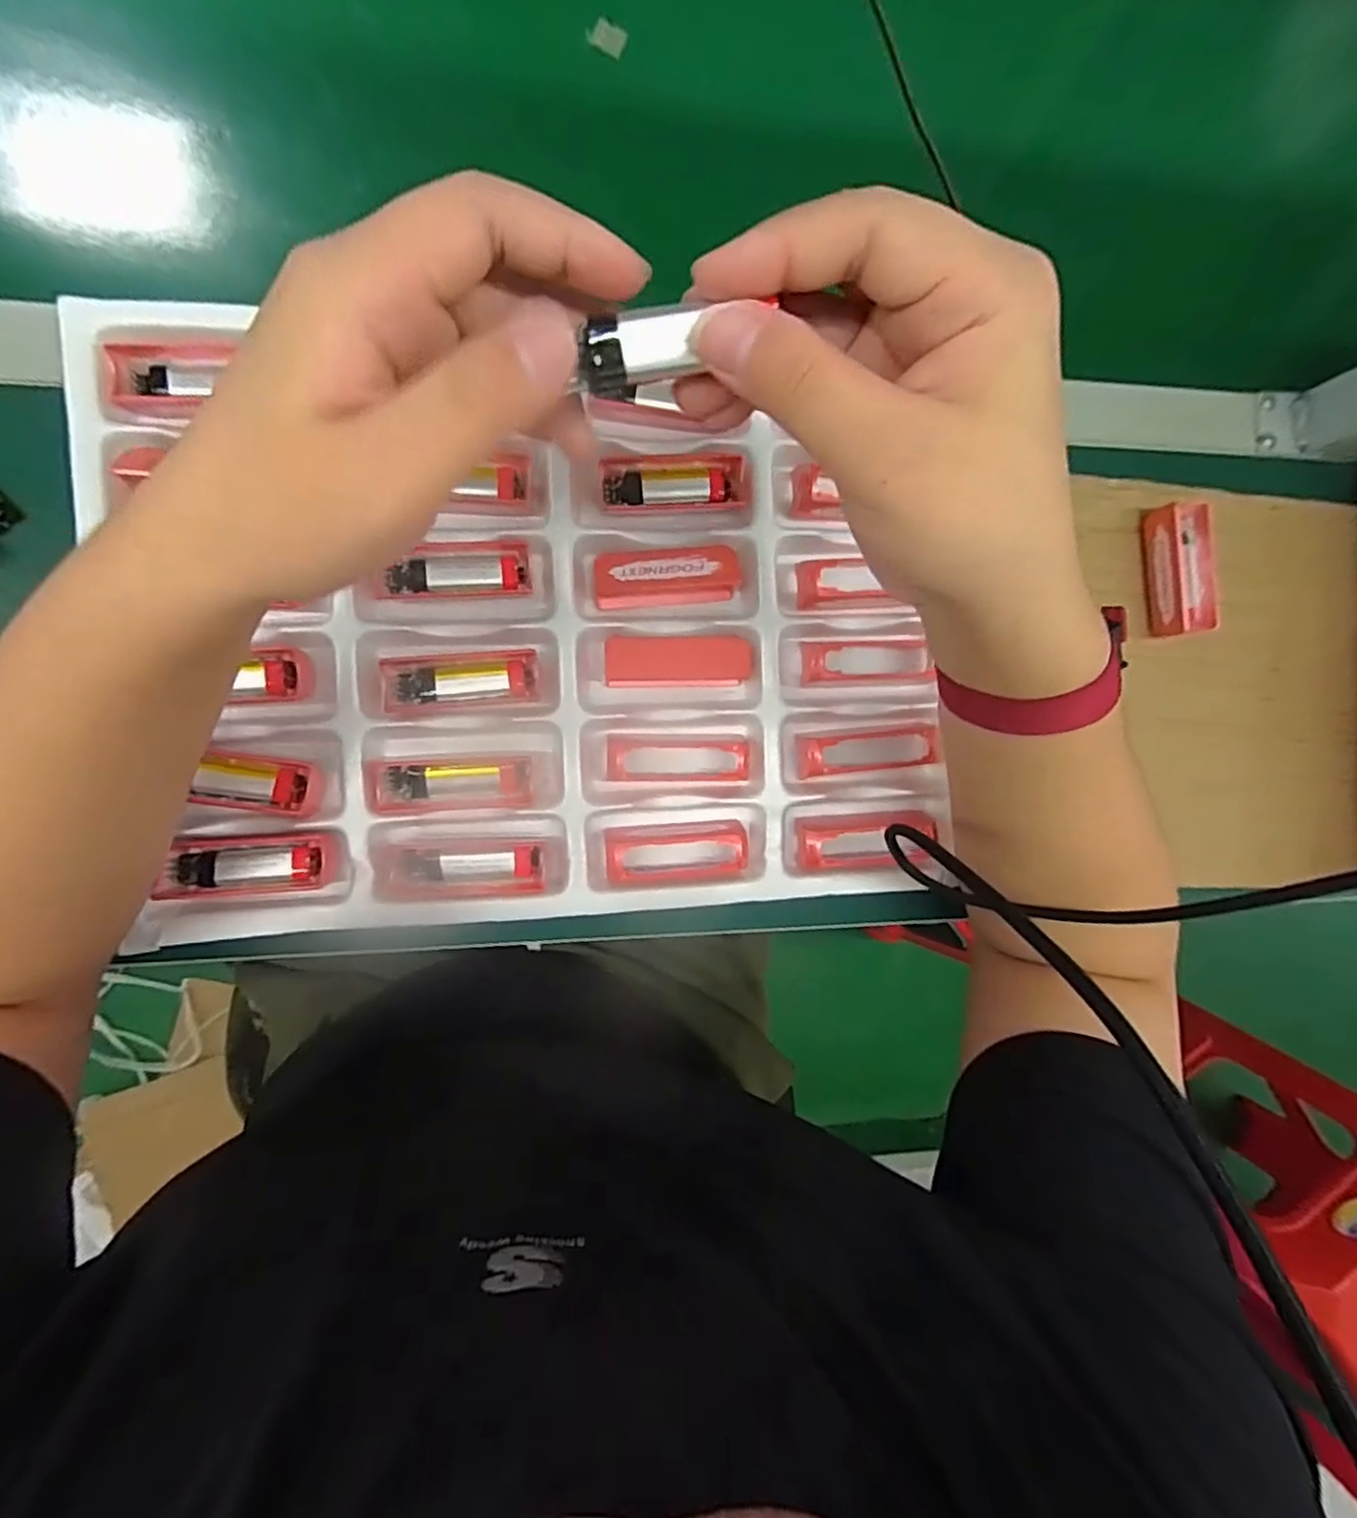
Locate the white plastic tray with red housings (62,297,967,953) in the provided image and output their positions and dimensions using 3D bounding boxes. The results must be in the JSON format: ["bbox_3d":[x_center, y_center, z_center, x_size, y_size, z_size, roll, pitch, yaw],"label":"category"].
[{"bbox_3d":[-0.065,-0.053,0.354,0.440,0.036,0.290,2,92,-9],"label":"white plastic tray with red housings"}]

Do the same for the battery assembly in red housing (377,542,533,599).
[{"bbox_3d":[-0.117,-0.100,0.348,0.075,0.012,0.026,-5,93,-9],"label":"battery assembly in red housing"}]

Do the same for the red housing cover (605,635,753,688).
[{"bbox_3d":[0.000,-0.056,0.378,0.083,0.008,0.029,-2,92,-9],"label":"red housing cover"}]

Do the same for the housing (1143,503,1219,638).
[{"bbox_3d":[0.309,-0.116,0.404,0.032,0.019,0.076,-4,93,-9],"label":"housing"}]

